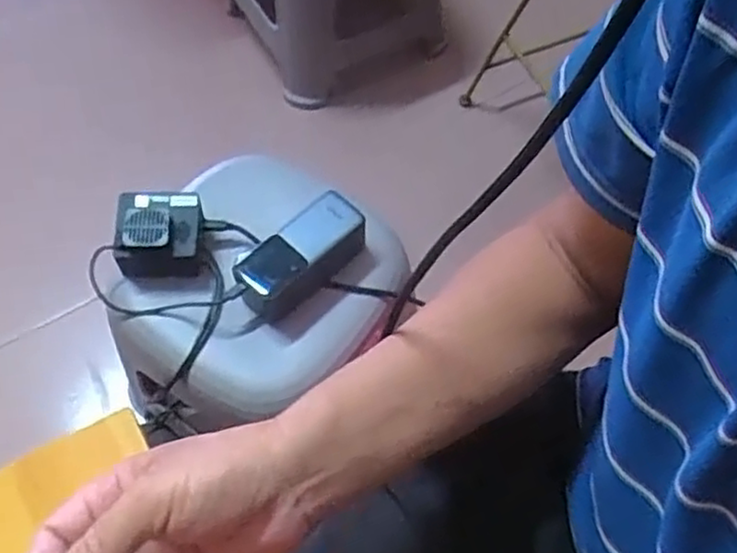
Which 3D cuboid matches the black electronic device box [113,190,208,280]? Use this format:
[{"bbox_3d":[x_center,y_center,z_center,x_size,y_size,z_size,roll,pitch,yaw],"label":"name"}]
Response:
[{"bbox_3d":[-0.203,-0.042,0.704,0.081,0.063,0.071,-5,63,-4],"label":"black electronic device box"}]

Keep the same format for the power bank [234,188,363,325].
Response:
[{"bbox_3d":[-0.066,-0.022,0.696,0.137,0.053,0.059,-42,70,-7],"label":"power bank"}]

